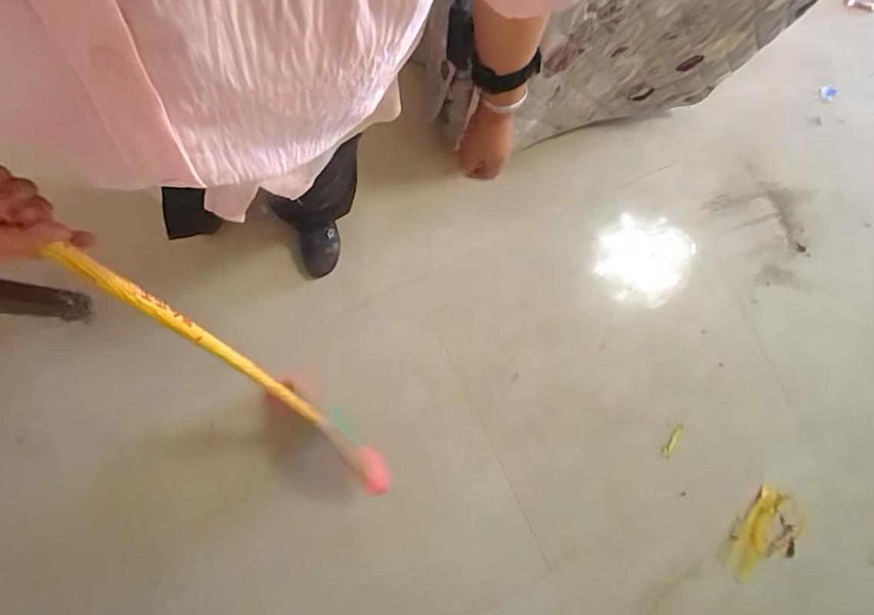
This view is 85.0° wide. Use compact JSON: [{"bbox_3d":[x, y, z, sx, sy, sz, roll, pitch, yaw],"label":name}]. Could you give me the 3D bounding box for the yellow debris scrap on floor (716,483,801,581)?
[{"bbox_3d":[0.800,0.561,1.156,0.129,0.035,0.241,40,80,0],"label":"yellow debris scrap on floor"}]

